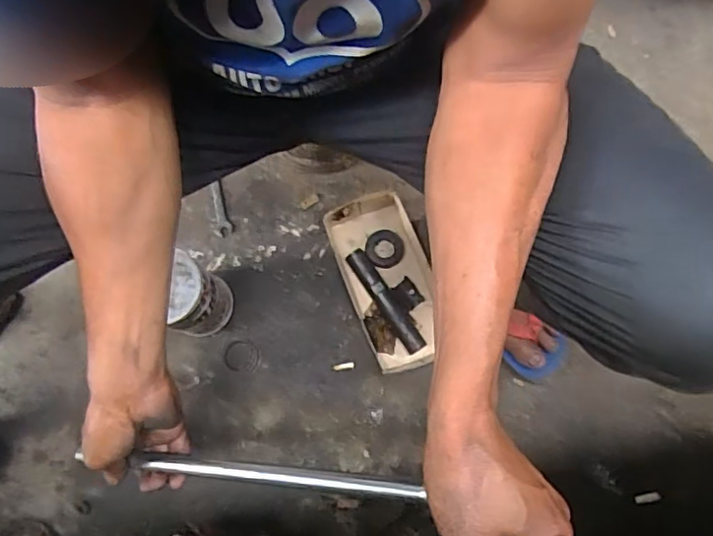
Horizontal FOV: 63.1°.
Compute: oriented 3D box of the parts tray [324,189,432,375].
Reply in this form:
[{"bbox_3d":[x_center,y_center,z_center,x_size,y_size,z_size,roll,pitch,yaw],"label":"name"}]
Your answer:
[{"bbox_3d":[0.045,0.018,0.784,0.111,0.043,0.234,-20,78,-4],"label":"parts tray"}]

